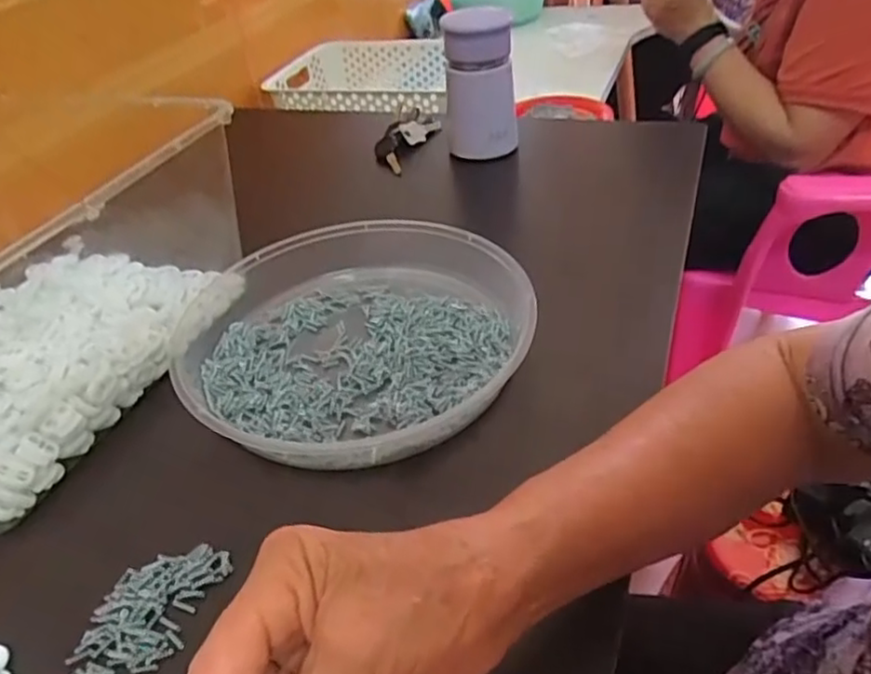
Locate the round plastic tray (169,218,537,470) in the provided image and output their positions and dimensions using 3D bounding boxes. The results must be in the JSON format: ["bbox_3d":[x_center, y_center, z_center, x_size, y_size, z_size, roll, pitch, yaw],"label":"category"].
[{"bbox_3d":[-0.063,-0.006,0.452,0.226,0.040,0.228,-4,39,3],"label":"round plastic tray"}]

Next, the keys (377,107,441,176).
[{"bbox_3d":[-0.032,-0.217,0.722,0.046,0.030,0.106,20,57,26],"label":"keys"}]

